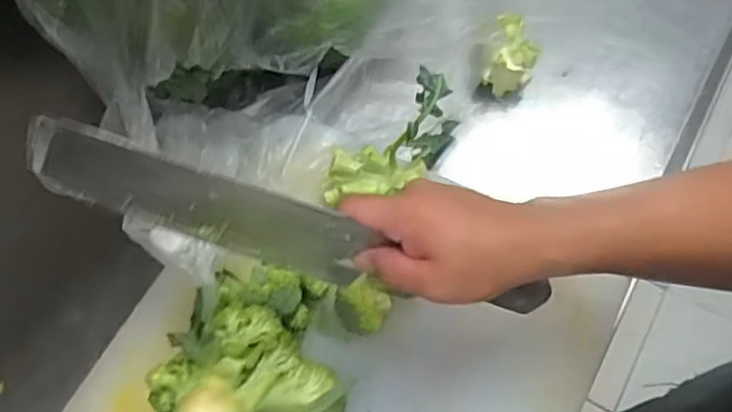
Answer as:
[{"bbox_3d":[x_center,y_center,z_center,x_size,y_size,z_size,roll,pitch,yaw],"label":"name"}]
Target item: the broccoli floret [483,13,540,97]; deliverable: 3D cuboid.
[{"bbox_3d":[0.139,-0.140,0.633,0.043,0.052,0.060,18,66,10],"label":"broccoli floret"}]

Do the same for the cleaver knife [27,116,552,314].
[{"bbox_3d":[-0.032,0.023,0.423,0.340,0.066,0.019,20,62,-24],"label":"cleaver knife"}]

